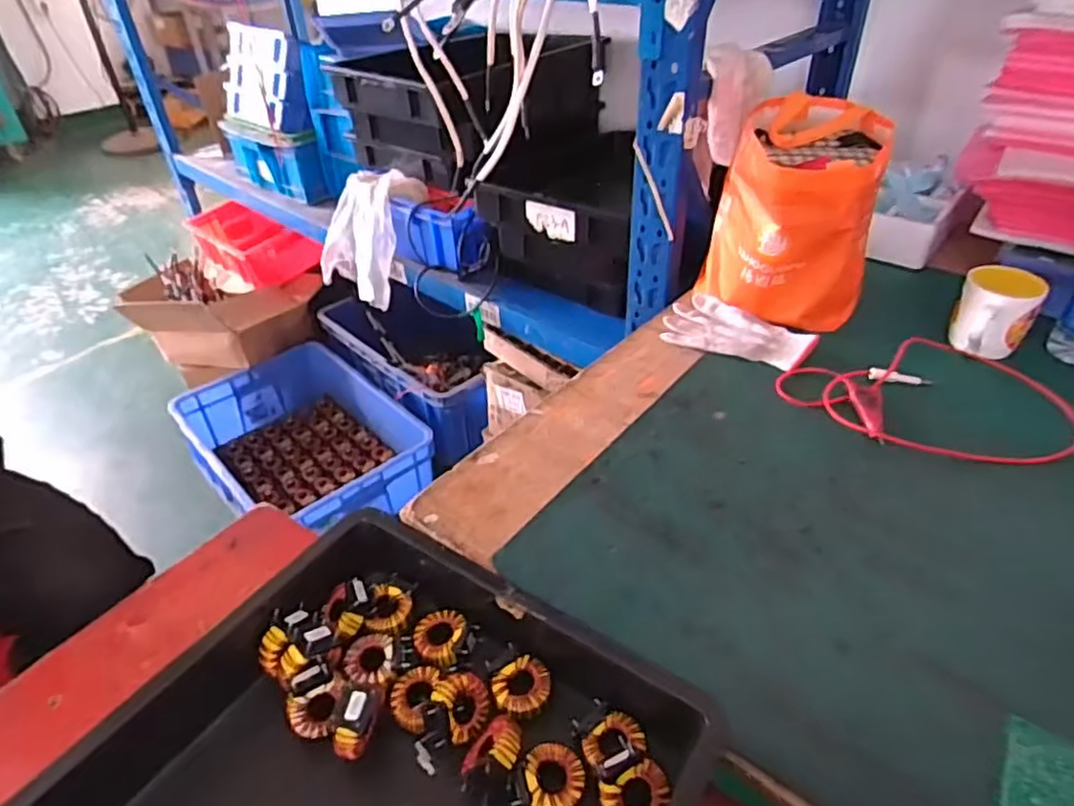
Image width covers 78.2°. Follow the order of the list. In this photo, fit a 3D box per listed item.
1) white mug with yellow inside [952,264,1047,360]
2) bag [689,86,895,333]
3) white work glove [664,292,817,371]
[{"bbox_3d":[0.574,-0.115,0.826,0.086,0.100,0.109,24,47,30],"label":"white mug with yellow inside"},{"bbox_3d":[0.350,-0.251,0.899,0.205,0.233,0.226,13,42,19],"label":"bag"},{"bbox_3d":[0.268,-0.100,0.878,0.190,0.019,0.109,18,43,23],"label":"white work glove"}]

